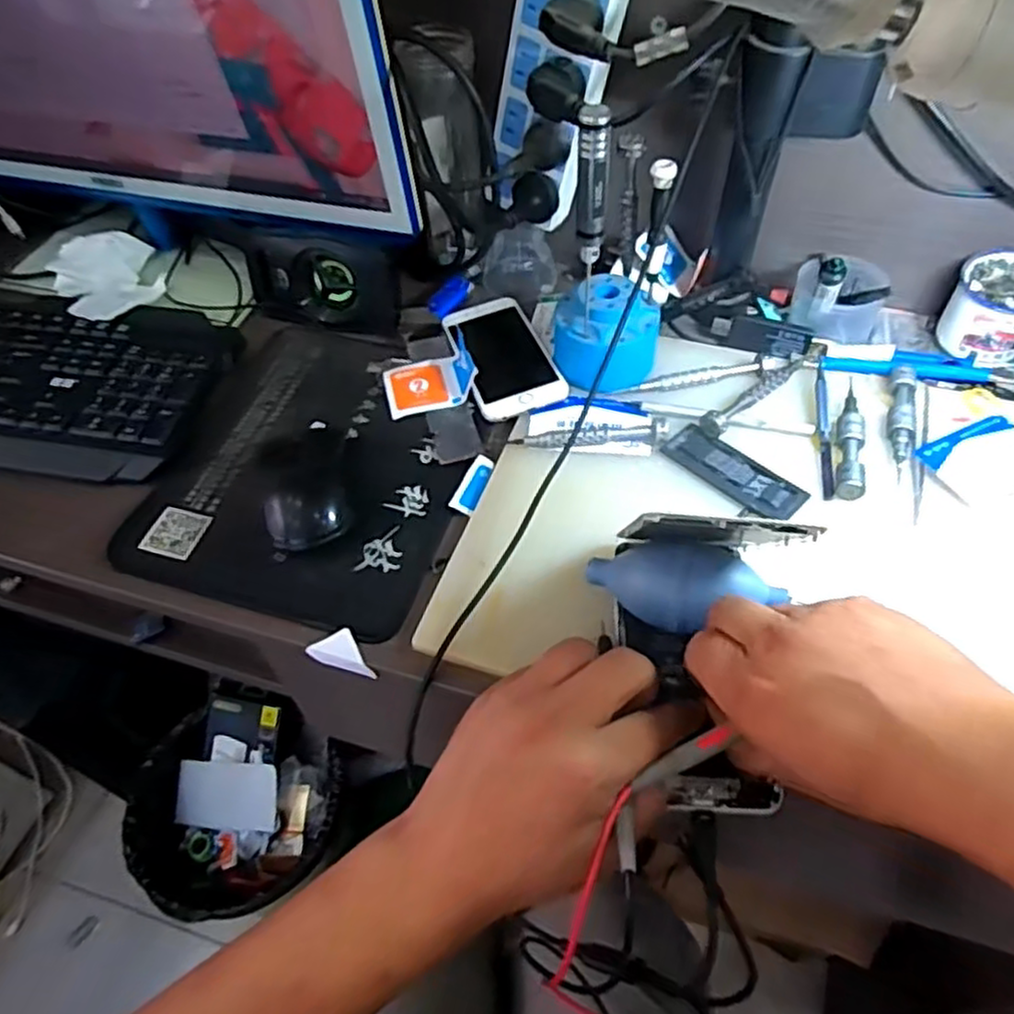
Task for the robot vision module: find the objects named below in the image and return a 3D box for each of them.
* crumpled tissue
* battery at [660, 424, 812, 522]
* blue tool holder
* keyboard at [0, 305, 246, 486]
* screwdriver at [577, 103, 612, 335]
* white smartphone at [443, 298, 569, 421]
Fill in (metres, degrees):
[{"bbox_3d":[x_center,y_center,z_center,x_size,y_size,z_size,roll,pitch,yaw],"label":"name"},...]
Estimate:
[{"bbox_3d":[-0.352,-0.207,0.637,0.085,0.016,0.143,-35,61,-20],"label":"crumpled tissue"},{"bbox_3d":[0.150,-0.023,0.478,0.093,0.005,0.033,38,65,25],"label":"battery"},{"bbox_3d":[0.071,-0.124,0.517,0.073,0.053,0.060,6,56,7],"label":"blue tool holder"},{"bbox_3d":[-0.435,-0.108,0.568,0.429,0.024,0.161,6,56,7],"label":"keyboard"},{"bbox_3d":[0.050,-0.171,0.432,0.015,0.129,0.015,32,60,24],"label":"screwdriver"},{"bbox_3d":[-0.003,-0.119,0.564,0.068,0.013,0.133,-13,49,-11],"label":"white smartphone"}]

